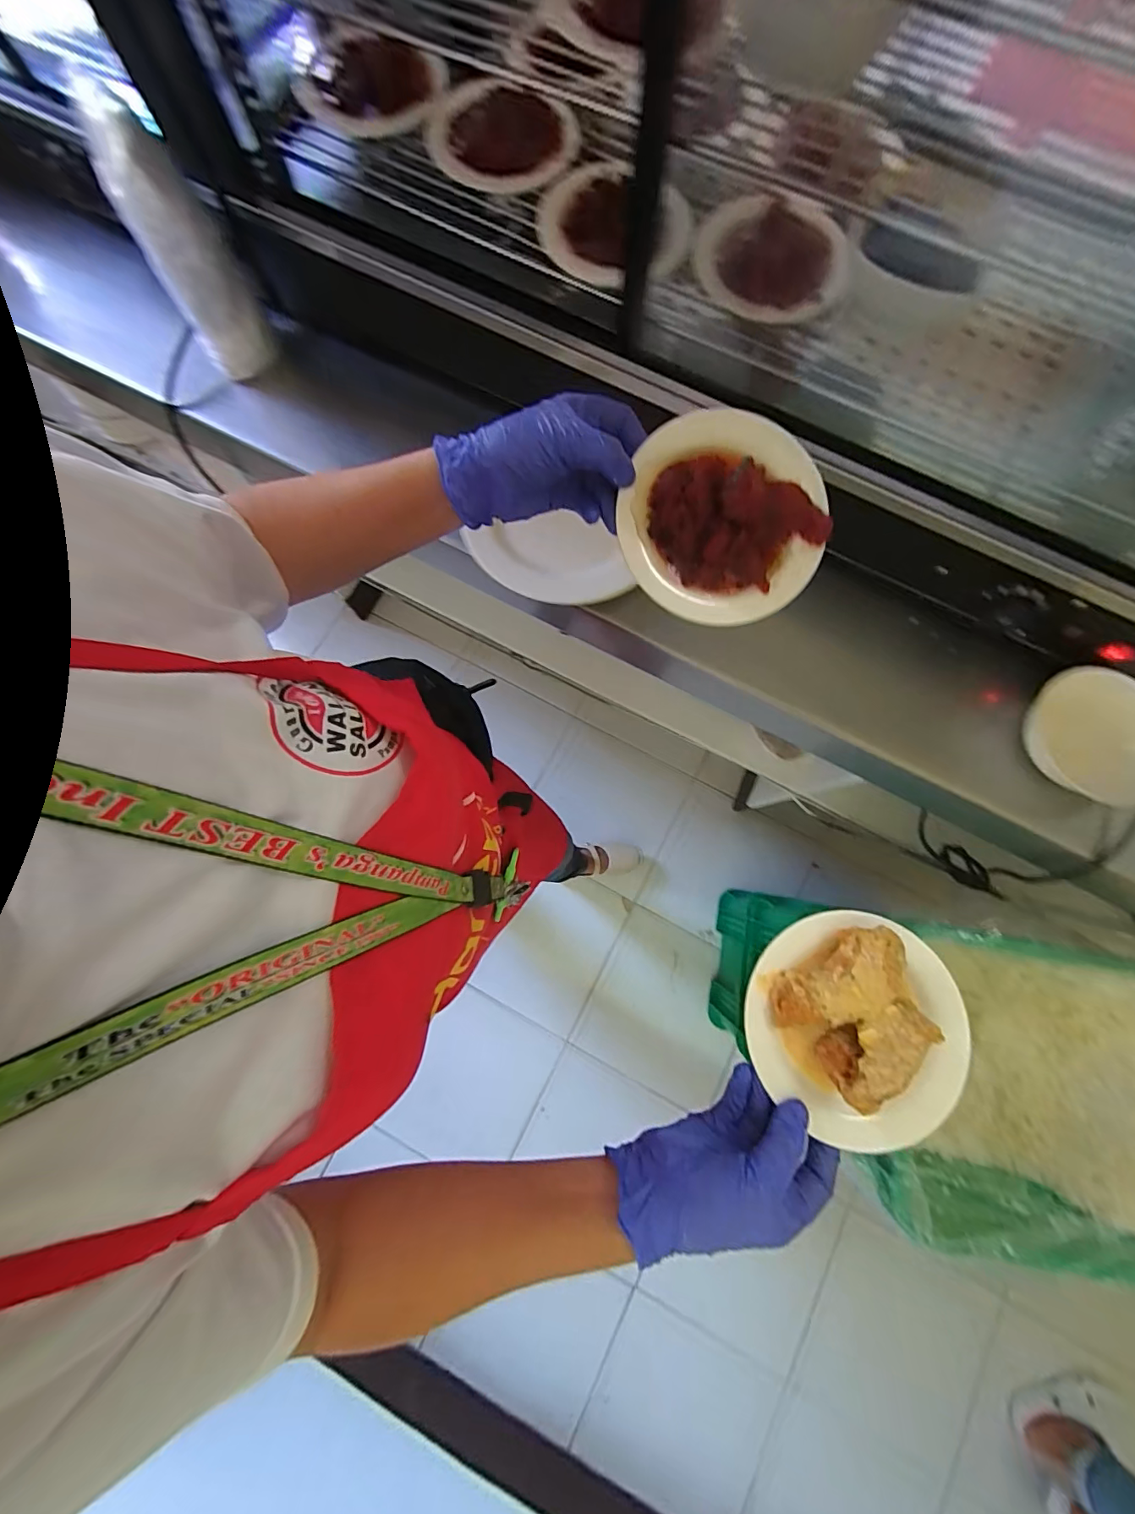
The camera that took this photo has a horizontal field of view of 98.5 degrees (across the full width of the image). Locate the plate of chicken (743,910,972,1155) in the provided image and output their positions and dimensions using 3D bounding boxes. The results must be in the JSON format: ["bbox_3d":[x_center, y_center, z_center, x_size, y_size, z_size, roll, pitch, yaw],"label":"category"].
[{"bbox_3d":[0.196,0.177,0.318,0.139,0.047,0.137,0,78,-1],"label":"plate of chicken"}]

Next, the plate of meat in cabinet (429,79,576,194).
[{"bbox_3d":[-0.071,-0.631,0.493,0.142,0.032,0.119,25,79,4],"label":"plate of meat in cabinet"}]

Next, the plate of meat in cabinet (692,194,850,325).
[{"bbox_3d":[0.195,-0.479,0.475,0.139,0.034,0.133,0,78,-1],"label":"plate of meat in cabinet"}]

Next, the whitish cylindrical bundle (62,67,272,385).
[{"bbox_3d":[-0.415,-0.551,0.531,0.081,0.217,0.080,0,78,-1],"label":"whitish cylindrical bundle"}]

